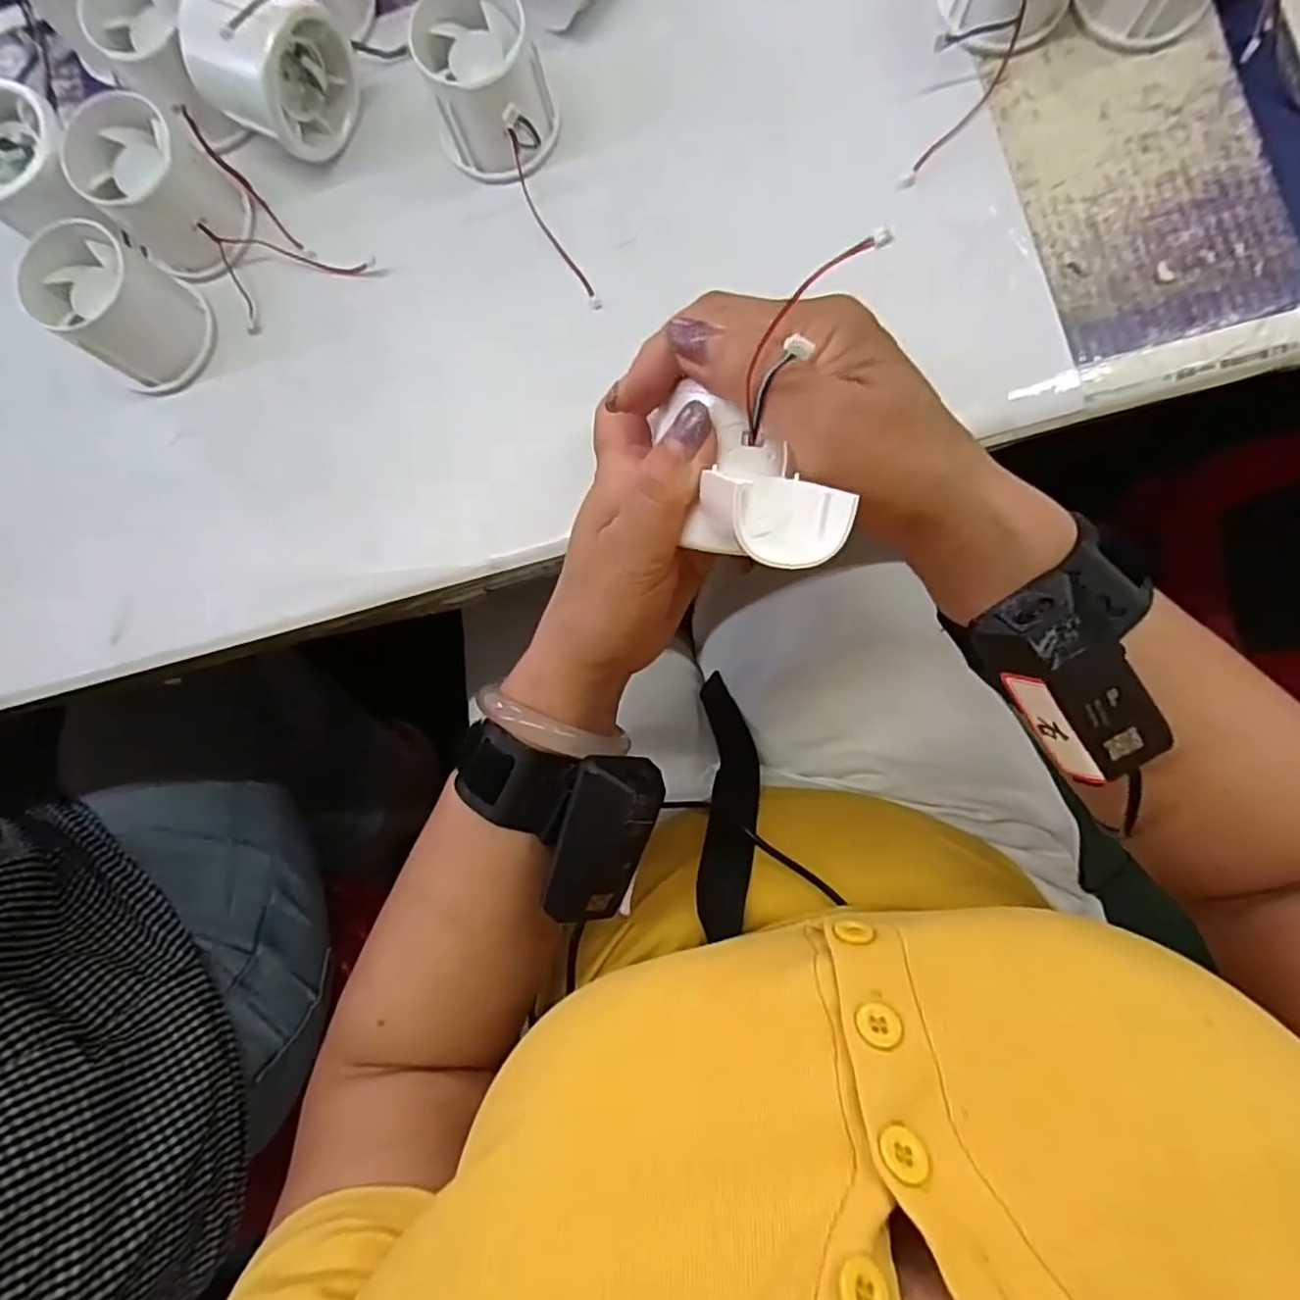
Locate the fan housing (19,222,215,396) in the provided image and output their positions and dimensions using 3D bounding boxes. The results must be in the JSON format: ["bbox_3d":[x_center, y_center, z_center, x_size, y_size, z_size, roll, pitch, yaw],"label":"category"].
[{"bbox_3d":[-0.248,-0.159,0.320,0.056,0.044,0.054,0,85,5],"label":"fan housing"}]

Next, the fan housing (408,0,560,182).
[{"bbox_3d":[-0.074,-0.254,0.312,0.056,0.045,0.065,-18,84,3],"label":"fan housing"}]

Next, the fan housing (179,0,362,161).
[{"bbox_3d":[-0.174,-0.266,0.311,0.056,0.058,0.059,29,88,7],"label":"fan housing"}]

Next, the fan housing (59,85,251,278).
[{"bbox_3d":[-0.227,-0.211,0.320,0.055,0.050,0.054,32,88,7],"label":"fan housing"}]

